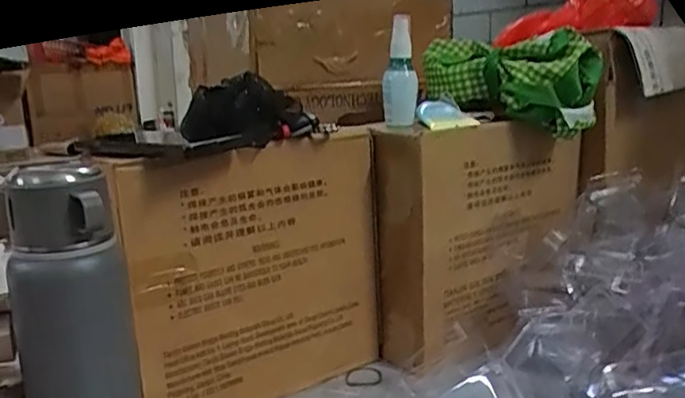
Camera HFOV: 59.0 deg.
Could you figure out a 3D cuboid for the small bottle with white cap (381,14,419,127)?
[{"bbox_3d":[0.064,-0.142,0.674,0.036,0.117,0.037,0,12,8],"label":"small bottle with white cap"}]

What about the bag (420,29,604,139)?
[{"bbox_3d":[0.193,-0.137,0.715,0.093,0.105,0.192,-9,14,-31],"label":"bag"}]

